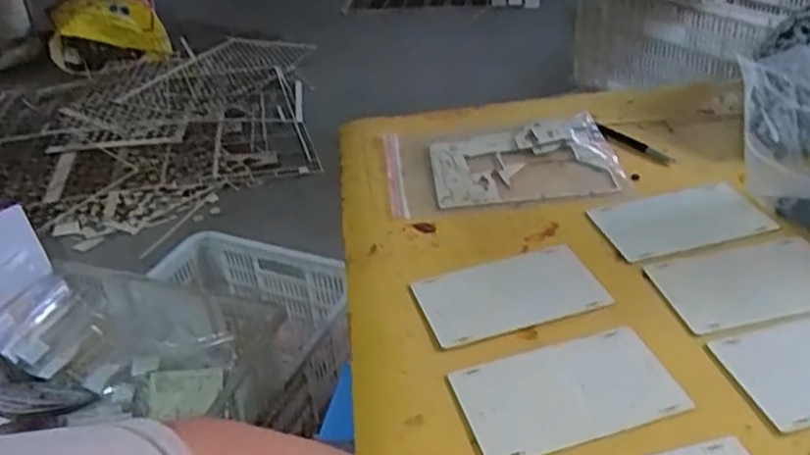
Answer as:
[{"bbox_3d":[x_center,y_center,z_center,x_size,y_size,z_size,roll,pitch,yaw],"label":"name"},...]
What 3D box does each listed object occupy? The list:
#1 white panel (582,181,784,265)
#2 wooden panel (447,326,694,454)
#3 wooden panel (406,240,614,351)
[{"bbox_3d":[0.292,-0.011,0.736,0.182,0.008,0.102,-13,35,-11],"label":"white panel"},{"bbox_3d":[0.129,0.129,0.557,0.167,0.006,0.102,-13,35,-11],"label":"wooden panel"},{"bbox_3d":[0.097,0.060,0.663,0.164,0.011,0.104,-14,35,-11],"label":"wooden panel"}]

